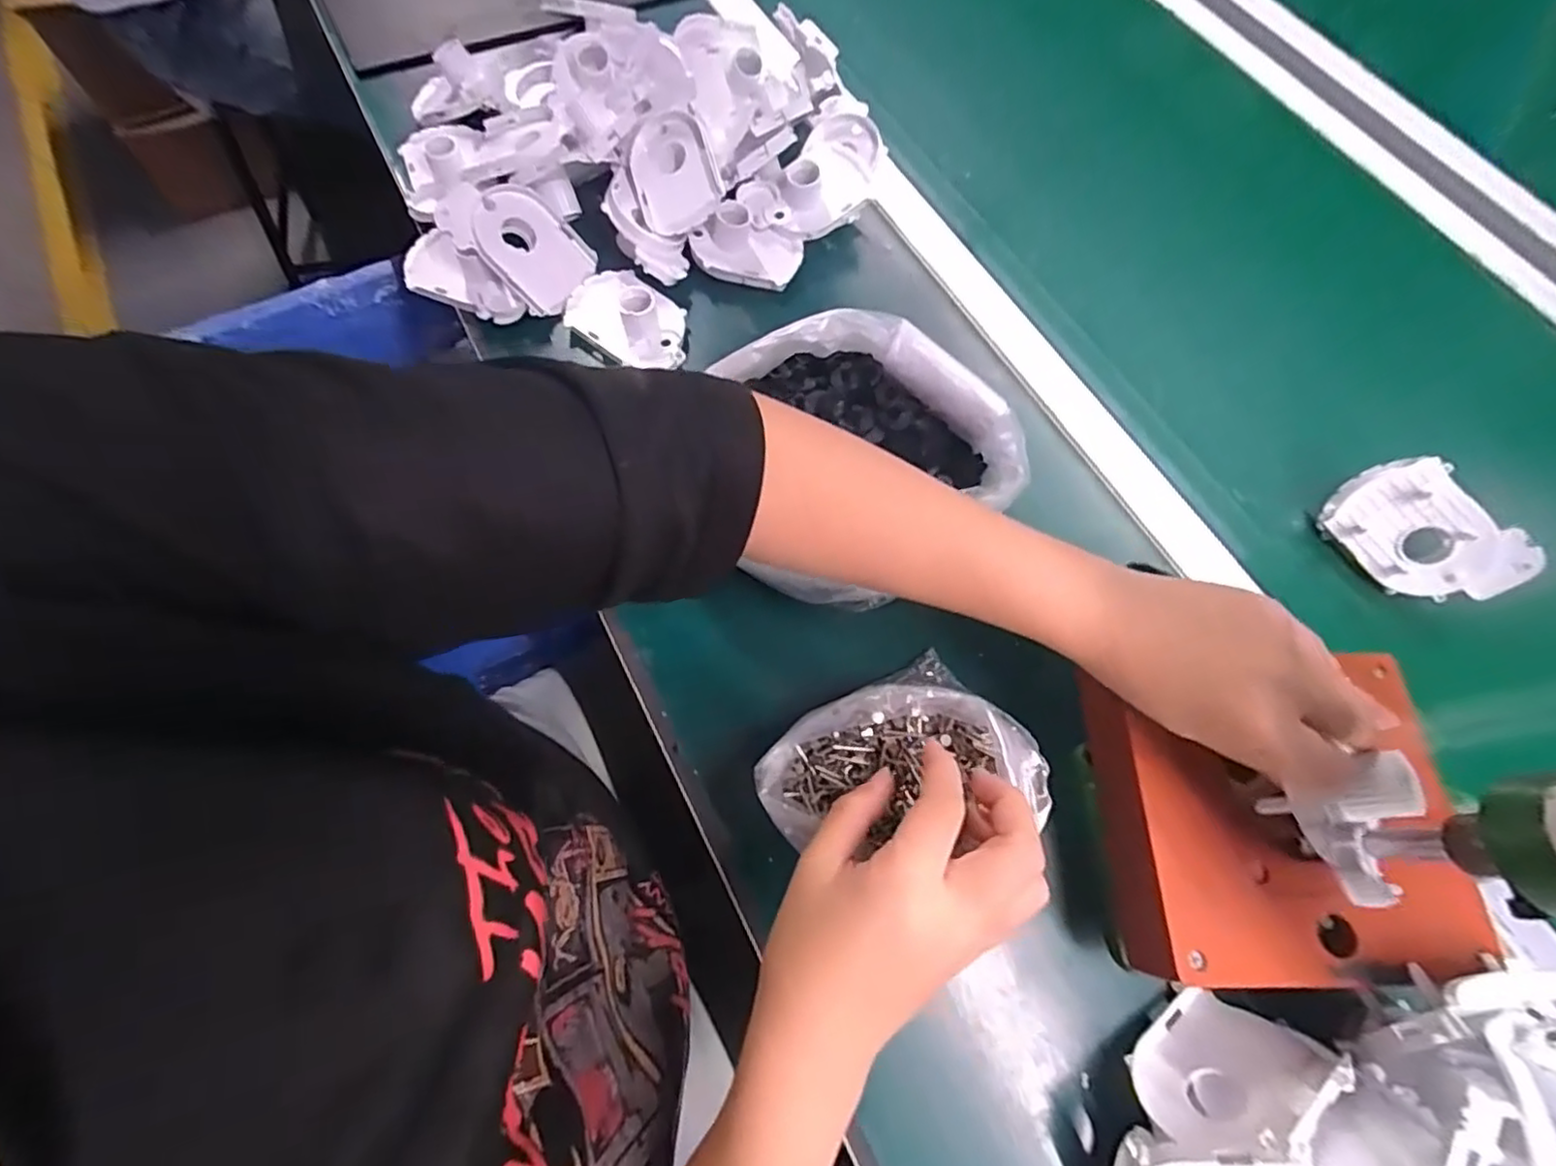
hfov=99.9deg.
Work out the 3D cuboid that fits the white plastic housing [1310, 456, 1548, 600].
[{"bbox_3d":[0.413,-0.030,0.420,0.013,0.070,0.100,-13,64,-52],"label":"white plastic housing"}]

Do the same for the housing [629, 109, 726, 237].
[{"bbox_3d":[-0.081,-0.311,0.496,0.065,0.016,0.083,-27,82,24],"label":"housing"}]

